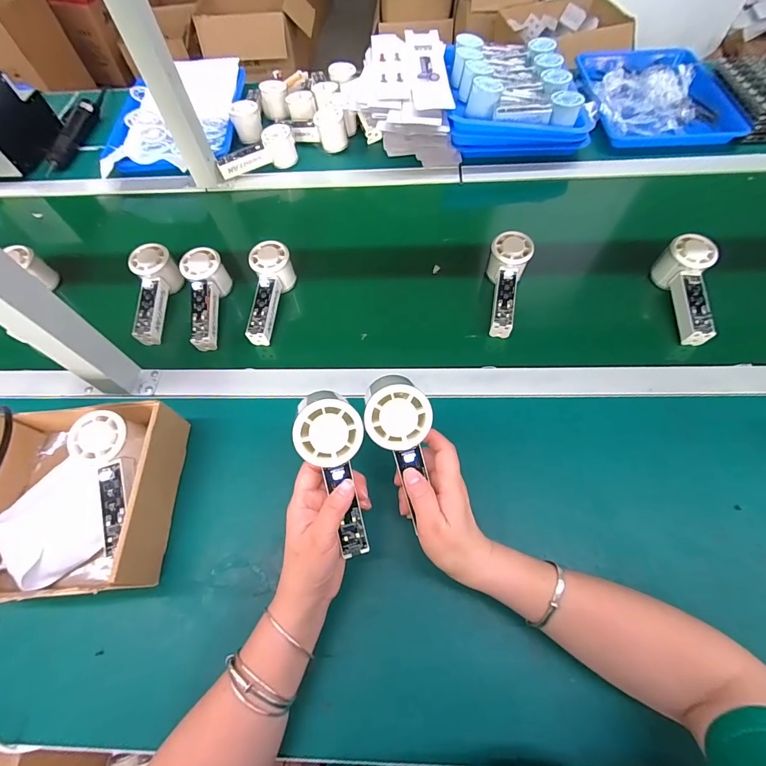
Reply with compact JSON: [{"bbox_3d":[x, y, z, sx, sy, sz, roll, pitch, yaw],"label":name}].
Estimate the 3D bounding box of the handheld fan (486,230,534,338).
[{"bbox_3d":[0.177,-0.137,0.539,0.056,0.051,0.155,7,79,8],"label":"handheld fan"}]

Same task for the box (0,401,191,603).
[{"bbox_3d":[-0.332,0.122,0.405,0.194,0.084,0.189,-2,61,3],"label":"box"}]

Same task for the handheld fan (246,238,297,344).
[{"bbox_3d":[-0.165,-0.127,0.557,0.054,0.061,0.153,3,75,5],"label":"handheld fan"}]

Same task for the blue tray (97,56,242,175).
[{"bbox_3d":[-0.437,-0.563,0.786,0.263,0.044,0.412,-4,61,2],"label":"blue tray"}]

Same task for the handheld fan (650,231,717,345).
[{"bbox_3d":[0.423,-0.125,0.523,0.054,0.065,0.160,3,75,5],"label":"handheld fan"}]

